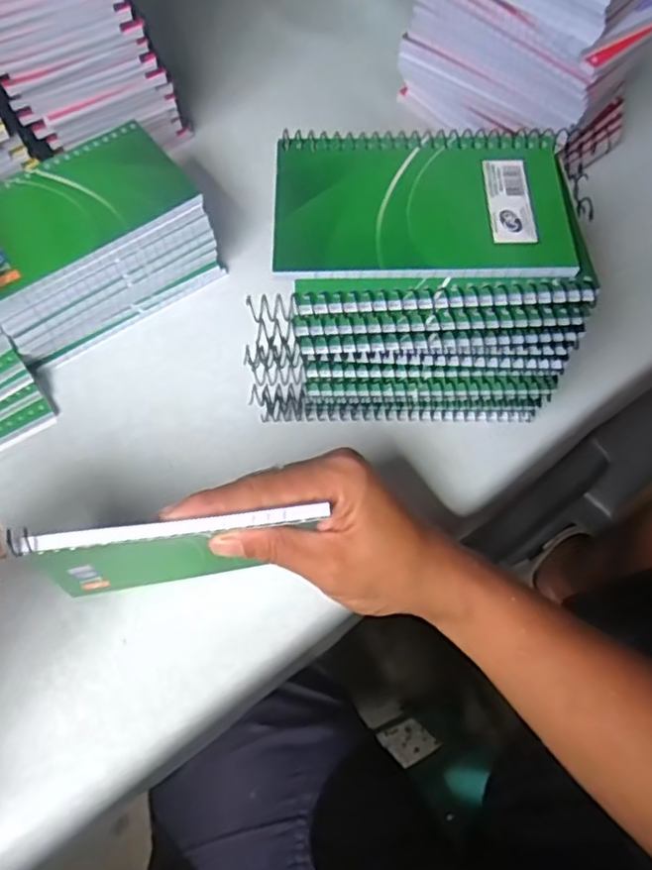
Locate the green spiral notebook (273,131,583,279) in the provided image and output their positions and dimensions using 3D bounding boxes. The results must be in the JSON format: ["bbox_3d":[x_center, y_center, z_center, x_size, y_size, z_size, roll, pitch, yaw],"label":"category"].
[{"bbox_3d":[0.044,-0.106,0.297,0.132,0.005,0.082,0,64,0],"label":"green spiral notebook"}]

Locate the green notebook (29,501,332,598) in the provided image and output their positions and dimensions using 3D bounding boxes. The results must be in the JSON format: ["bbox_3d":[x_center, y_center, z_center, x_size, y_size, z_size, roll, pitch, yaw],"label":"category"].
[{"bbox_3d":[-0.065,0.055,0.300,0.126,0.076,0.009,-7,64,-3],"label":"green notebook"}]

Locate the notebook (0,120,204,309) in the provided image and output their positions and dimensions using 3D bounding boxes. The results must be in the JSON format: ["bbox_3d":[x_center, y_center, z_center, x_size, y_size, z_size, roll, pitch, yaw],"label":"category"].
[{"bbox_3d":[-0.146,-0.129,0.374,0.129,0.005,0.079,-35,71,-14],"label":"notebook"}]

